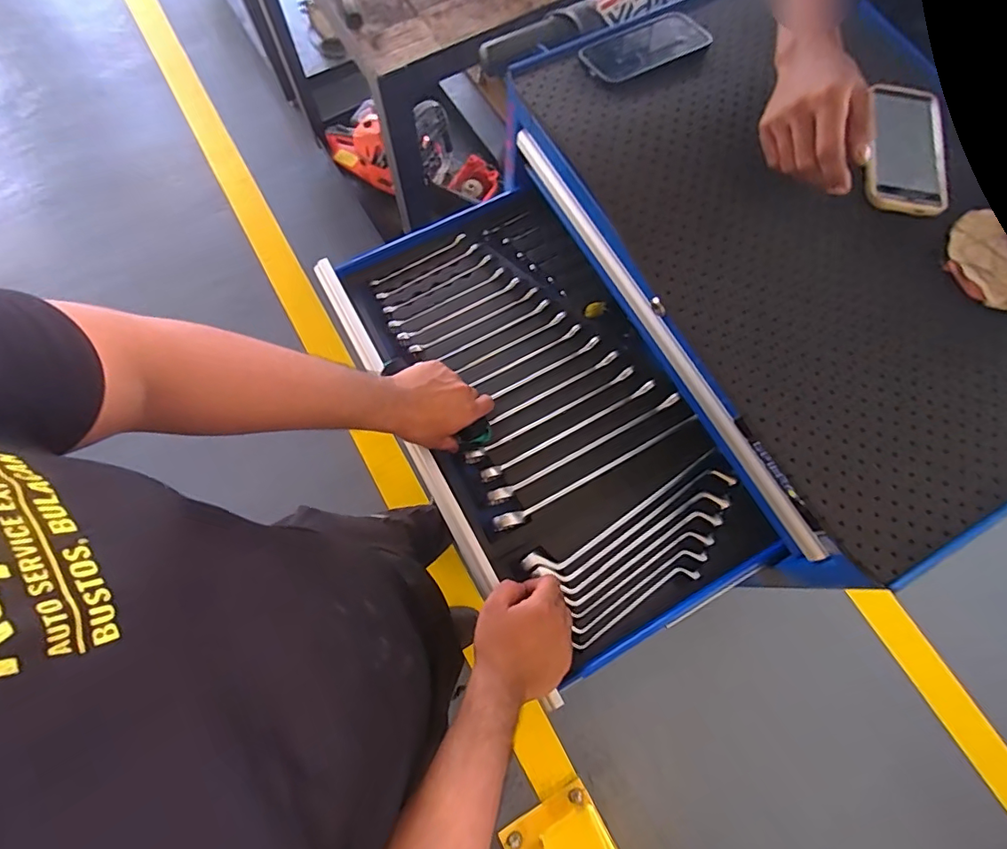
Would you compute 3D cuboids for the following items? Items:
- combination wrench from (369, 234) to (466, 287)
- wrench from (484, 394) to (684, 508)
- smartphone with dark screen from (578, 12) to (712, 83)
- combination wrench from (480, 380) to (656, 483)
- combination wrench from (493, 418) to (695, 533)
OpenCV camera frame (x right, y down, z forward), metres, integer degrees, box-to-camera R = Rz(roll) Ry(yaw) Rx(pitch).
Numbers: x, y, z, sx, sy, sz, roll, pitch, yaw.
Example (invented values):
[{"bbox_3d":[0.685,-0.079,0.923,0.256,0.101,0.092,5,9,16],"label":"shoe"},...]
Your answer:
[{"bbox_3d":[-0.117,-0.226,0.714,0.148,0.005,0.010,-31,76,-10],"label":"combination wrench"},{"bbox_3d":[0.100,0.034,0.645,0.273,0.035,0.018,-26,76,-9],"label":"wrench"},{"bbox_3d":[0.169,-0.444,0.607,0.150,0.012,0.067,-26,76,-9],"label":"smartphone with dark screen"},{"bbox_3d":[0.084,0.008,0.647,0.249,0.020,0.014,-28,76,-9],"label":"combination wrench"},{"bbox_3d":[0.117,0.058,0.625,0.281,0.024,0.018,-26,76,-9],"label":"combination wrench"}]

